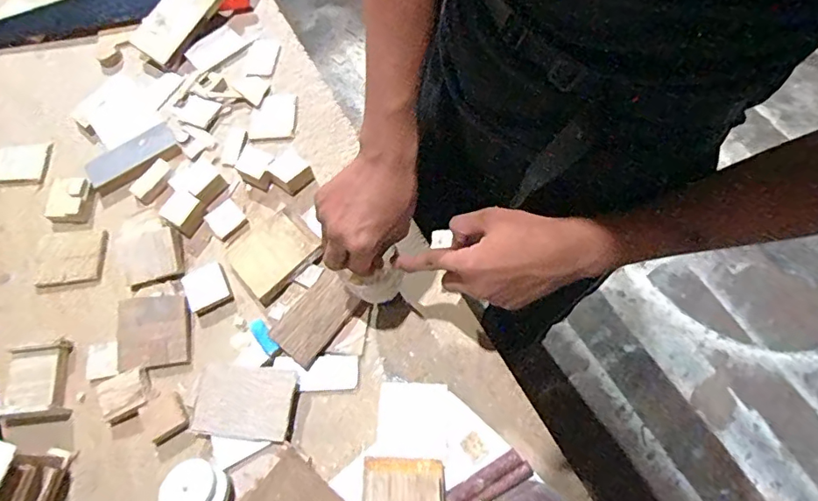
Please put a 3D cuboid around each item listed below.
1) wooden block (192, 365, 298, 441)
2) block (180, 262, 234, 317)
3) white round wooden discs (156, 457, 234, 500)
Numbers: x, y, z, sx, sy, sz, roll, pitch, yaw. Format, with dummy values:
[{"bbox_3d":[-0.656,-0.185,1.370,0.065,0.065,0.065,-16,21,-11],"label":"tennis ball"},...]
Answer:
[{"bbox_3d":[-0.178,0.161,0.544,0.104,0.009,0.073,5,65,4],"label":"wooden block"},{"bbox_3d":[-0.241,0.043,0.602,0.048,0.008,0.054,-29,68,-11],"label":"block"},{"bbox_3d":[-0.208,0.240,0.500,0.069,0.029,0.055,22,68,12],"label":"white round wooden discs"}]

